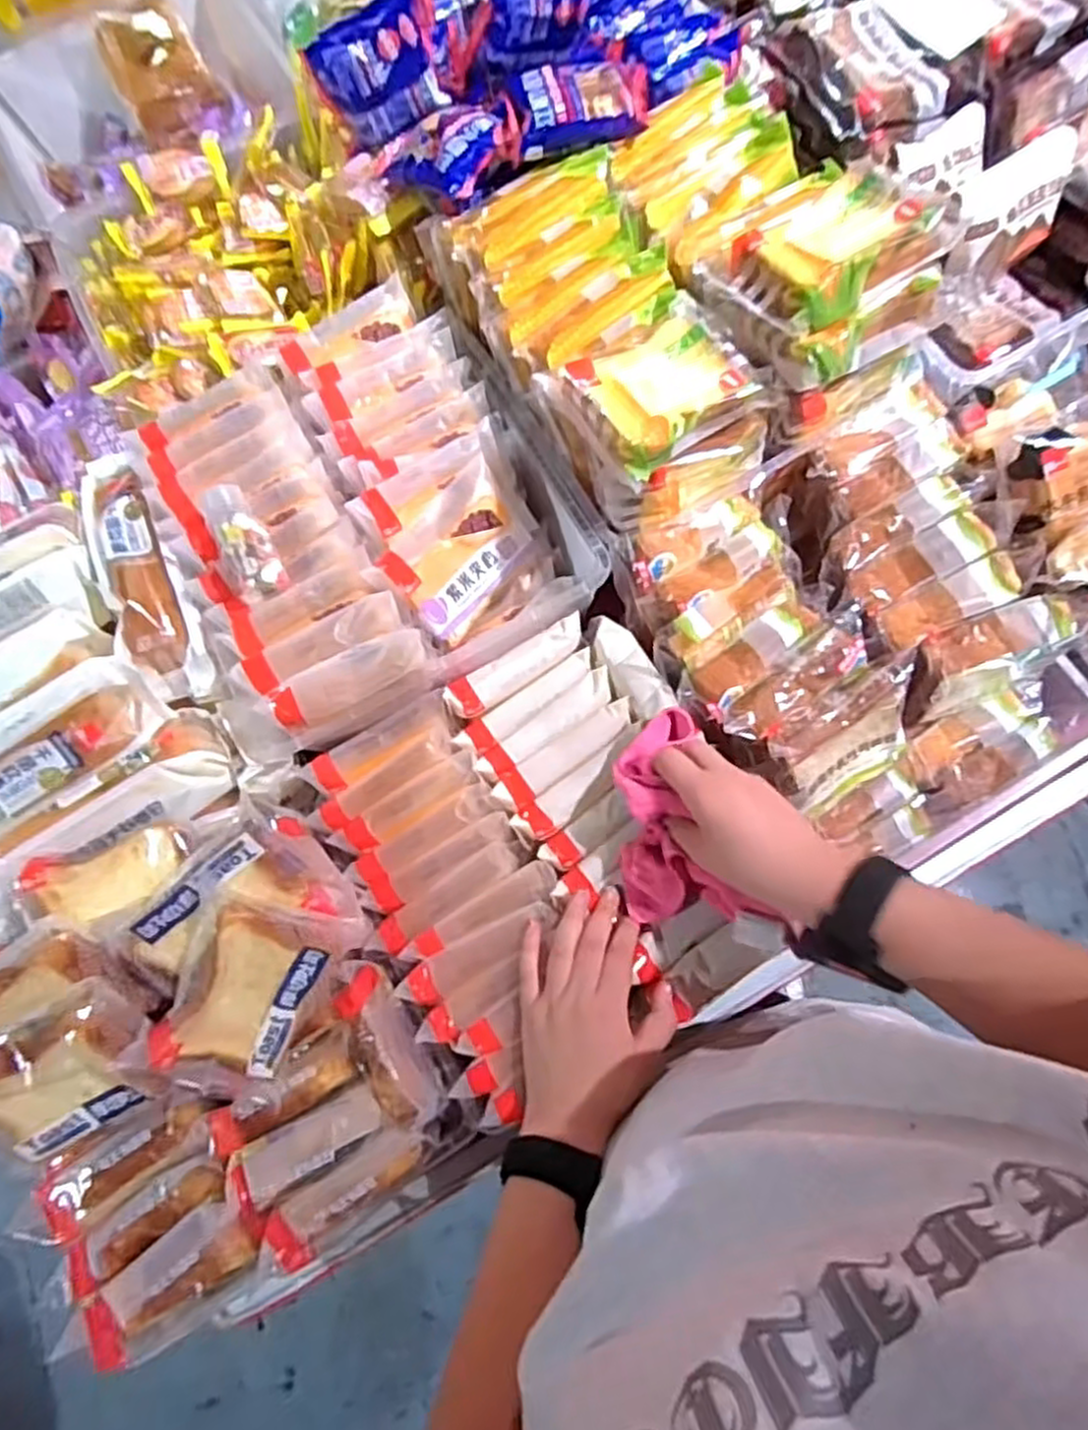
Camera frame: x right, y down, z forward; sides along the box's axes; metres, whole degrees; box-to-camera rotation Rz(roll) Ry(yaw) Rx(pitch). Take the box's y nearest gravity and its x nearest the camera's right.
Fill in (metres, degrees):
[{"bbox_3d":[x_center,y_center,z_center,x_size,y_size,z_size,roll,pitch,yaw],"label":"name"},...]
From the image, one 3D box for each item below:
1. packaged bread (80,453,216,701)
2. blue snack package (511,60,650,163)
[{"bbox_3d":[-0.337,-0.125,0.634,0.065,0.042,0.251,-26,73,-4],"label":"packaged bread"},{"bbox_3d":[0.031,-0.484,0.606,0.106,0.027,0.078,-10,72,2],"label":"blue snack package"}]

